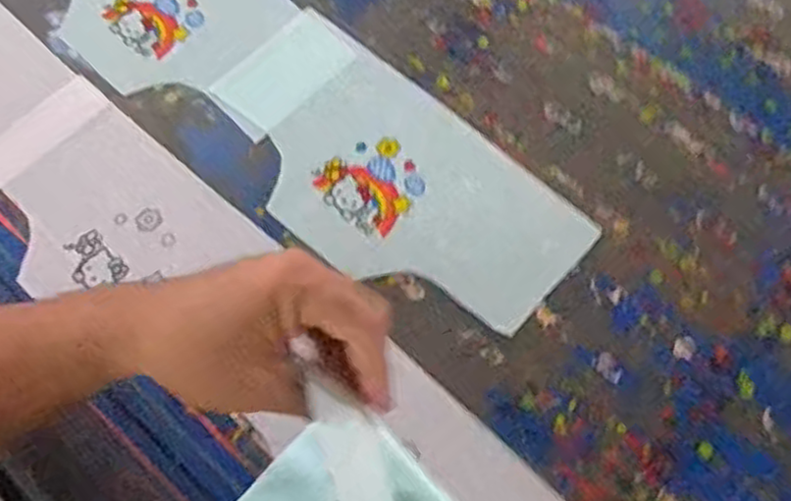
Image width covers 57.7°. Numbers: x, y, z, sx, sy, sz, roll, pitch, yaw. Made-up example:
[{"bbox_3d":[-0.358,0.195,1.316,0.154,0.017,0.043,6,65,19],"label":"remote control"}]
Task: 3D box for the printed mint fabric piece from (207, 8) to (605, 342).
[{"bbox_3d":[-0.008,-0.061,0.590,0.319,0.006,0.165,40,72,13],"label":"printed mint fabric piece"}]

